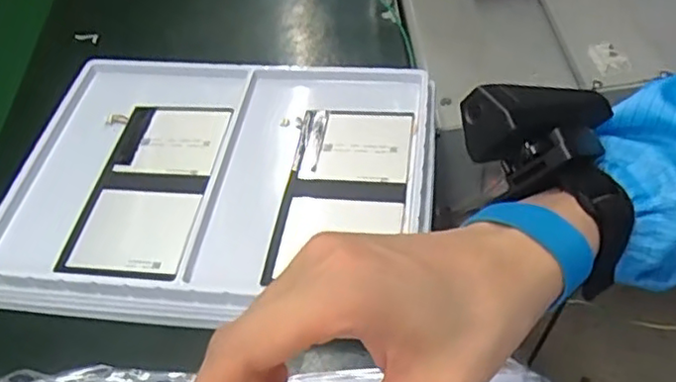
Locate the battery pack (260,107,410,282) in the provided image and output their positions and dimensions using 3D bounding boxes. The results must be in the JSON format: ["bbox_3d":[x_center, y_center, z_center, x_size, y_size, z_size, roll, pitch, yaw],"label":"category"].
[{"bbox_3d":[0.007,-0.006,0.493,0.090,0.011,0.164,1,51,12],"label":"battery pack"}]

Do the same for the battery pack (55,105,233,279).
[{"bbox_3d":[-0.149,-0.008,0.507,0.095,0.004,0.176,-1,51,10],"label":"battery pack"}]

